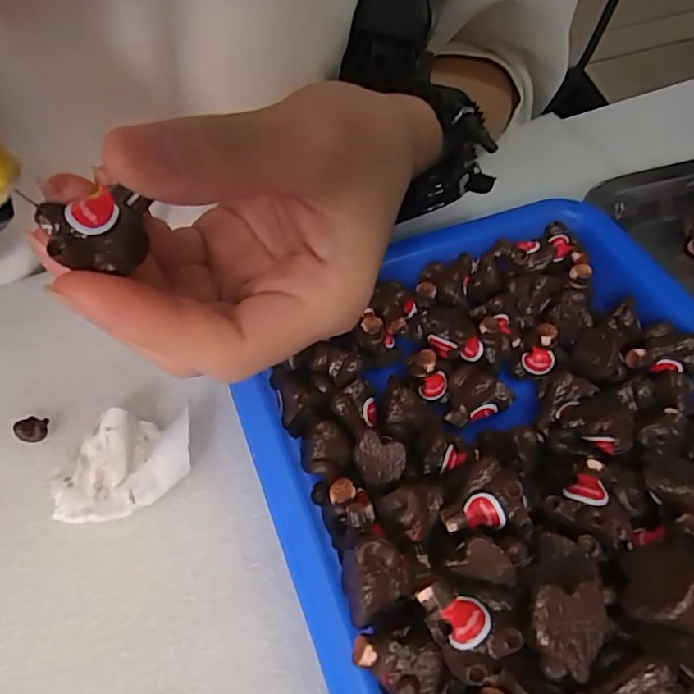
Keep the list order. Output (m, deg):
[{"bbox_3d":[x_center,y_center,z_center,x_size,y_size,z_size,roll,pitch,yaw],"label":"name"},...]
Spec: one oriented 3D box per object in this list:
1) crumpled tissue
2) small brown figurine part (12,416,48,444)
[{"bbox_3d":[-0.077,0.041,0.189,0.047,0.016,0.033,-12,55,-10],"label":"crumpled tissue"},{"bbox_3d":[-0.116,0.031,0.201,0.012,0.007,0.008,4,54,1],"label":"small brown figurine part"}]

